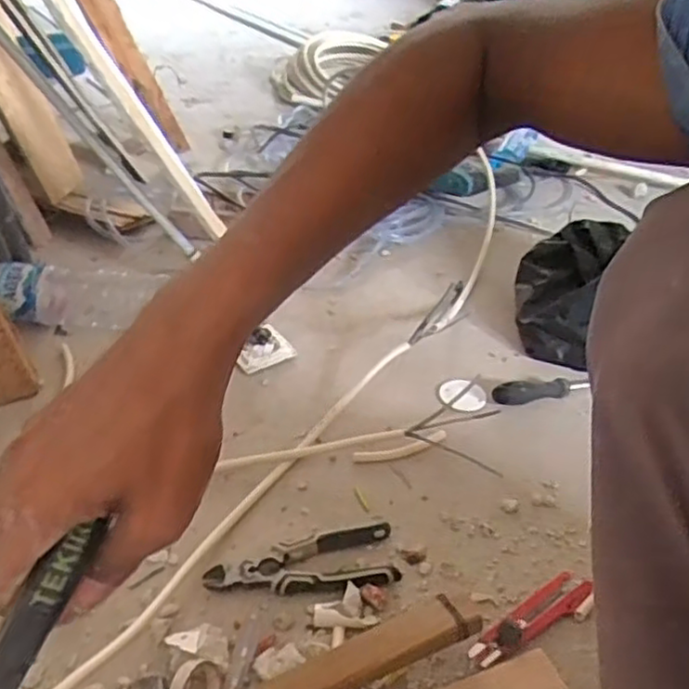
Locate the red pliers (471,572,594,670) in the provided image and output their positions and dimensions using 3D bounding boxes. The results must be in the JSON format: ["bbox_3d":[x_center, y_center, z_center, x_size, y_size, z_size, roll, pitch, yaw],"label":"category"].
[{"bbox_3d":[0.177,0.257,0.645,0.142,0.019,0.041,-20,43,-27],"label":"red pliers"}]

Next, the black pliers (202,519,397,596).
[{"bbox_3d":[-0.042,0.216,0.682,0.185,0.018,0.081,-6,38,-11],"label":"black pliers"}]

